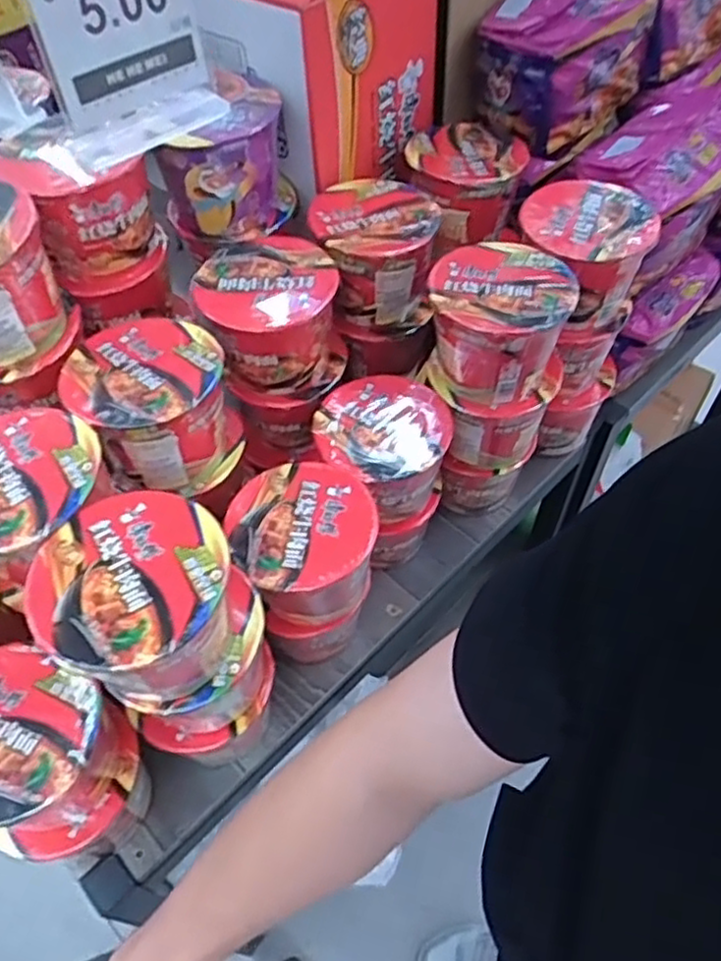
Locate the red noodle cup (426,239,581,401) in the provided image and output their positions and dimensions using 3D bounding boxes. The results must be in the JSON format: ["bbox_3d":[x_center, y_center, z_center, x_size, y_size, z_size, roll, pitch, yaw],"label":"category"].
[{"bbox_3d":[0.129,-0.147,0.663,0.124,0.102,0.116,0,51,0],"label":"red noodle cup"}]

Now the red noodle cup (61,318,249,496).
[{"bbox_3d":[-0.179,-0.061,0.625,0.129,0.109,0.122,0,51,0],"label":"red noodle cup"}]

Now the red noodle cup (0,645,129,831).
[{"bbox_3d":[-0.263,0.218,0.551,0.124,0.107,0.113,0,51,0],"label":"red noodle cup"}]

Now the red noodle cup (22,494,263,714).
[{"bbox_3d":[-0.154,0.096,0.514,0.126,0.113,0.126,0,51,0],"label":"red noodle cup"}]

